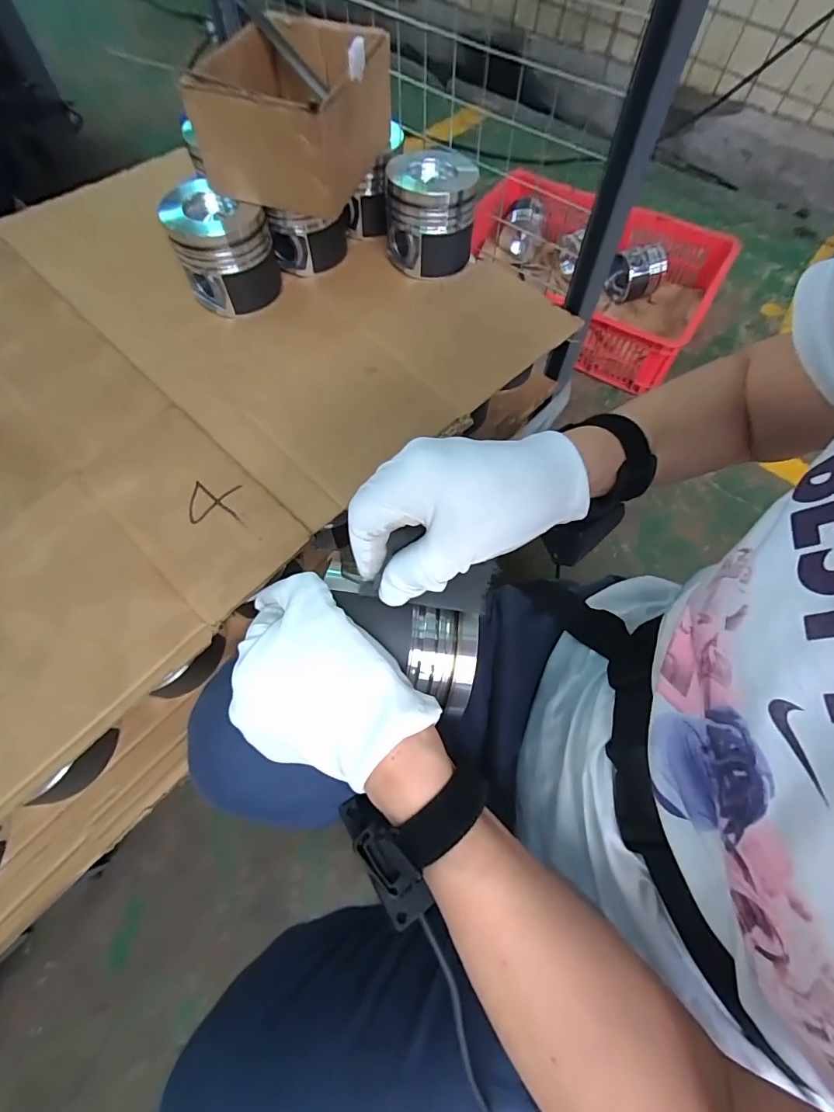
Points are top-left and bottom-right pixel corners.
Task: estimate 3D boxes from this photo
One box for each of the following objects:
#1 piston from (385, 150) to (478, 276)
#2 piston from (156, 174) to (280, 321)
[{"bbox_3d":[0.016,-0.437,0.576,0.111,0.089,0.117,4,65,-1],"label":"piston"},{"bbox_3d":[-0.228,-0.368,0.536,0.110,0.099,0.110,-18,68,-11],"label":"piston"}]

